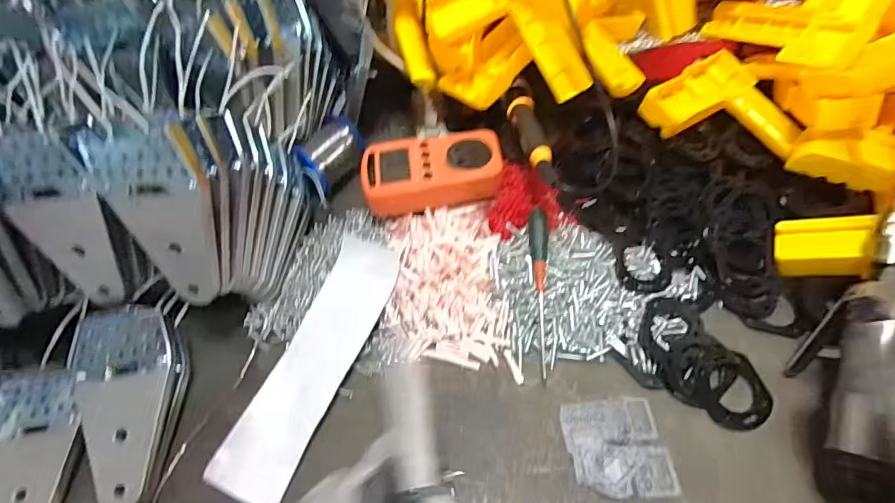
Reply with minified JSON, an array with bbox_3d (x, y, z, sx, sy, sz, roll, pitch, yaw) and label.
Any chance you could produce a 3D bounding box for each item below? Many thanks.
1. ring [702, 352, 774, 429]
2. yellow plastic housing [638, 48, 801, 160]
[{"bbox_3d":[0.219,0.108,0.369,0.049,0.010,0.052,-2,56,3],"label":"ring"},{"bbox_3d":[0.263,-0.131,0.459,0.117,0.033,0.119,-37,60,-19],"label":"yellow plastic housing"}]

